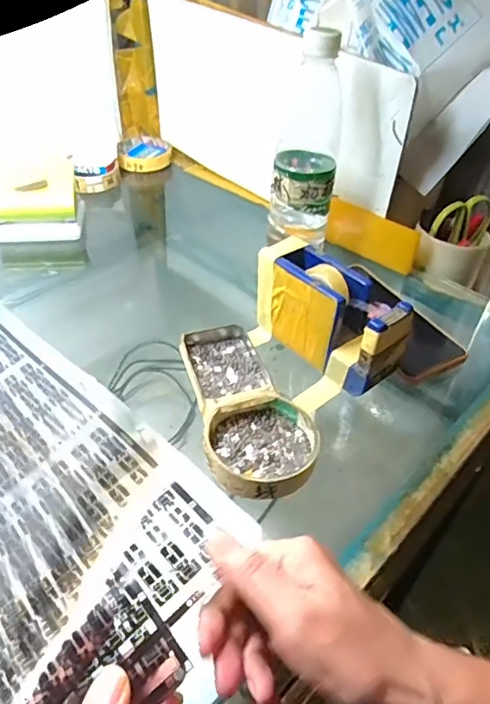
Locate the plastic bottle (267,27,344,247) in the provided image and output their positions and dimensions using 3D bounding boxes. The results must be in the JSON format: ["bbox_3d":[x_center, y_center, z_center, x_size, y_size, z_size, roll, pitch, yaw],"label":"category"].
[{"bbox_3d":[0.062,-0.210,0.515,0.066,0.190,0.076,7,41,3],"label":"plastic bottle"}]

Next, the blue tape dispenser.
[{"bbox_3d":[0.072,-0.032,0.442,0.047,0.077,0.136,-29,51,-29],"label":"blue tape dispenser"}]

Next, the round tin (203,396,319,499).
[{"bbox_3d":[0.013,0.069,0.375,0.084,0.021,0.078,1,43,-1],"label":"round tin"}]

